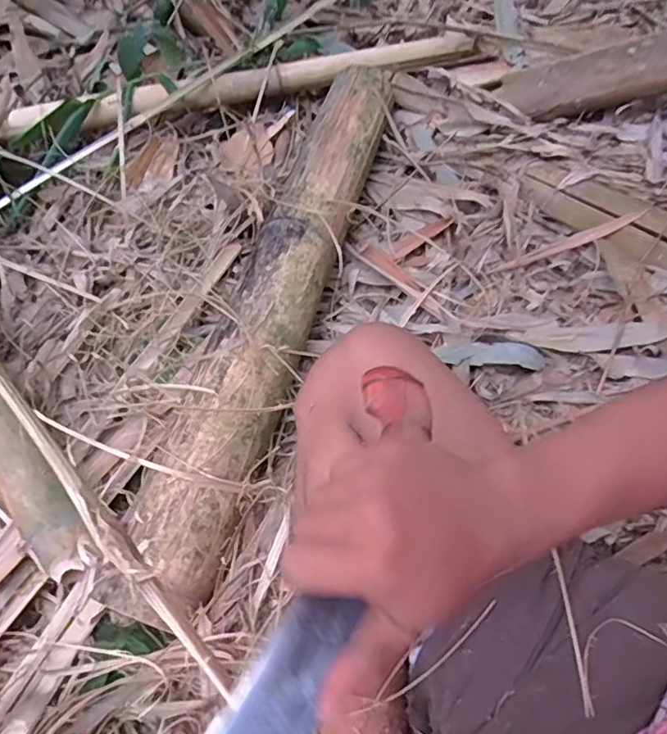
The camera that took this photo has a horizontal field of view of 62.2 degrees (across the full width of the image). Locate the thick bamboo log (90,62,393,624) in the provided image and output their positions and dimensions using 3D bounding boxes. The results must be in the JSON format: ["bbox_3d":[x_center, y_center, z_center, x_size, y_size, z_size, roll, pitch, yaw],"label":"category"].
[{"bbox_3d":[-0.066,-0.105,0.736,0.117,0.129,0.834,15,57,7],"label":"thick bamboo log"}]

